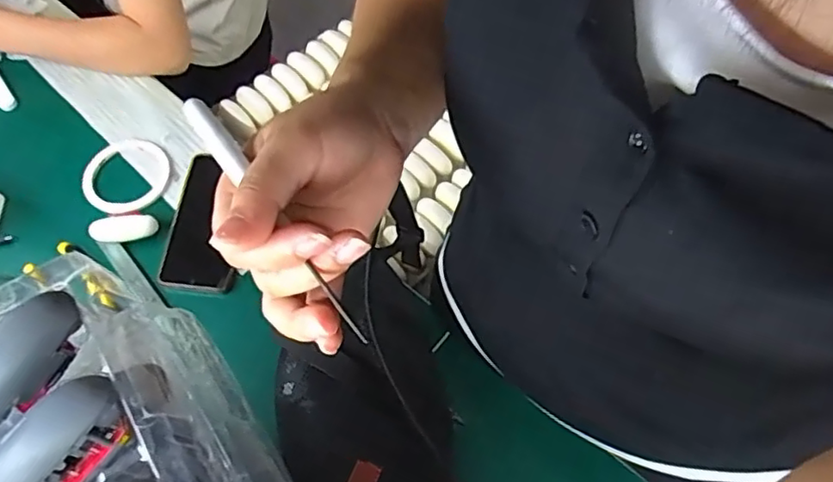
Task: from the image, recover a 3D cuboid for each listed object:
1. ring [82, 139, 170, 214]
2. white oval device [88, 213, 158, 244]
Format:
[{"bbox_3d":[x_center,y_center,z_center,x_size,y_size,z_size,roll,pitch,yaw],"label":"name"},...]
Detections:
[{"bbox_3d":[-0.334,-0.079,0.699,0.096,0.008,0.097,1,63,-2],"label":"ring"},{"bbox_3d":[-0.316,-0.012,0.657,0.067,0.025,0.027,-9,66,-6],"label":"white oval device"}]

